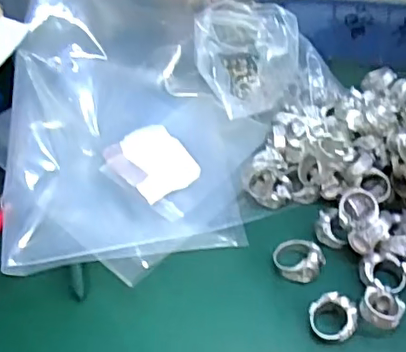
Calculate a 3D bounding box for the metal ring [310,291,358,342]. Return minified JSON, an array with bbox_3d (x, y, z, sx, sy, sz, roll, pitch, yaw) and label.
[{"bbox_3d":[0.079,0.085,0.351,0.027,0.011,0.028,-3,44,3],"label":"metal ring"}]

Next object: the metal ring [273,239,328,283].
[{"bbox_3d":[0.063,0.054,0.383,0.029,0.010,0.033,-37,52,-28],"label":"metal ring"}]

